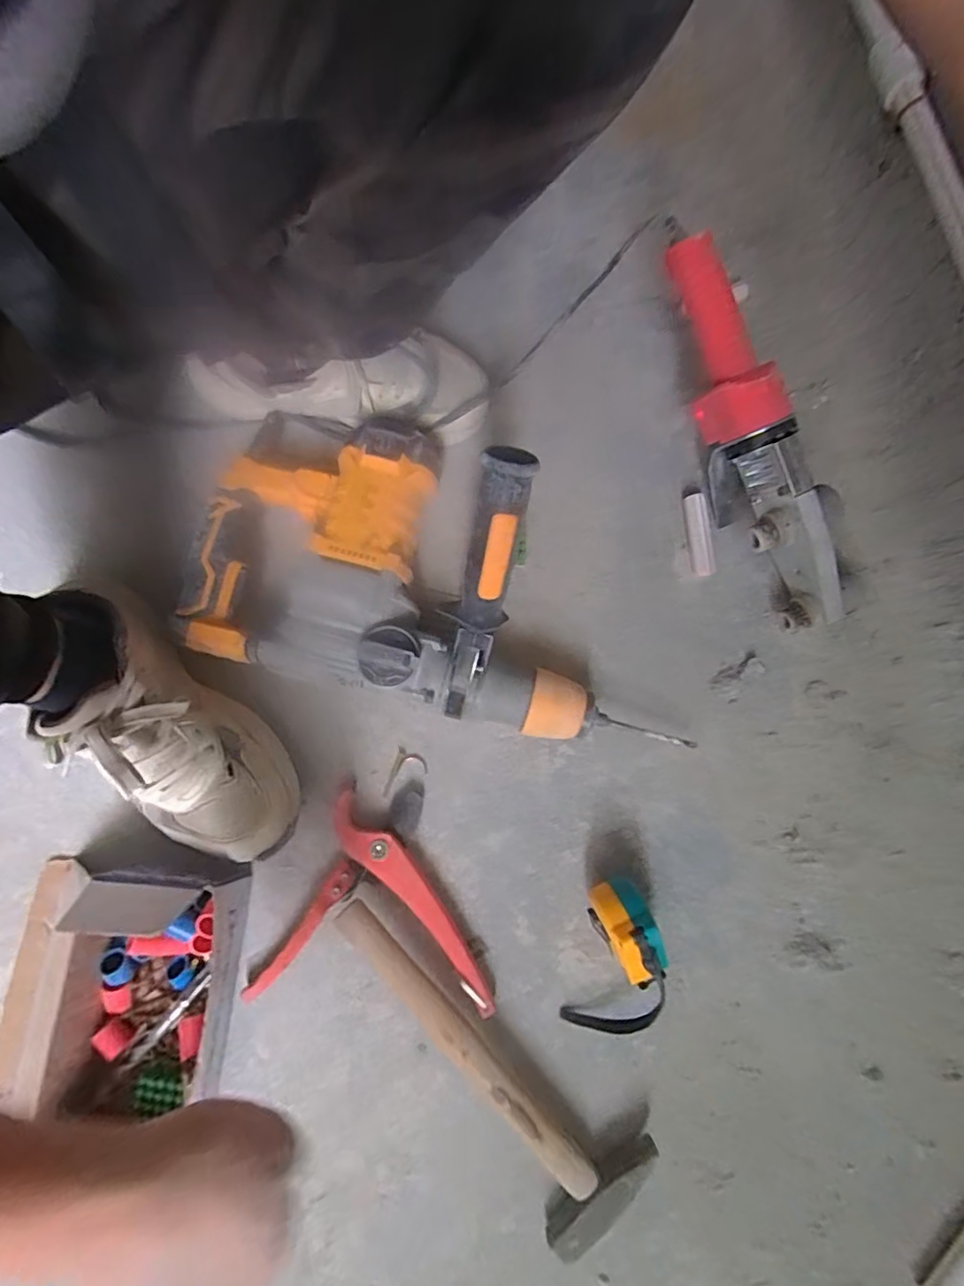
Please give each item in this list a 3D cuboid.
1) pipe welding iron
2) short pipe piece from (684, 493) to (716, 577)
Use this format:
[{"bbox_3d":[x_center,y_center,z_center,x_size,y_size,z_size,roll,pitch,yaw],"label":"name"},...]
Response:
[{"bbox_3d":[0.225,-0.181,0.504,0.058,0.118,0.352,-25,98,-6],"label":"pipe welding iron"},{"bbox_3d":[0.206,-0.102,0.538,0.019,0.013,0.080,-4,77,-1],"label":"short pipe piece"}]

